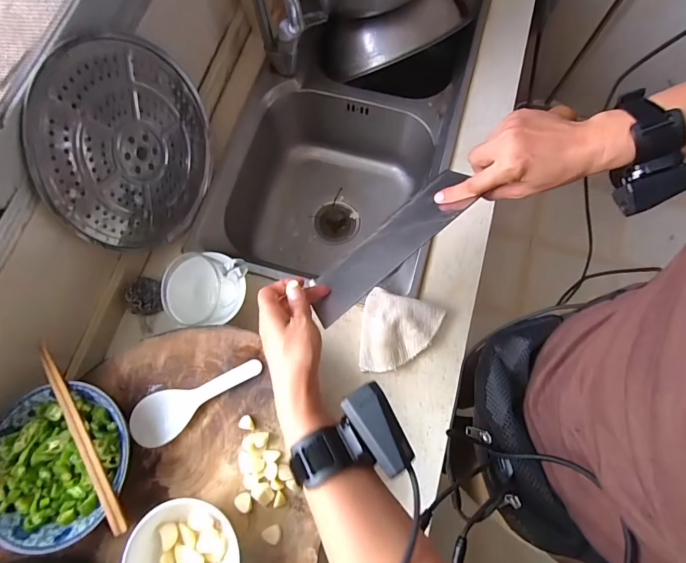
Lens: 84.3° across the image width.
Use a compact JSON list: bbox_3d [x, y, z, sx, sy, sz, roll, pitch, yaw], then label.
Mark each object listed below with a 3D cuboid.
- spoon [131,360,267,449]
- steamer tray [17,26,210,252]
[{"bbox_3d":[-0.186,0.146,0.482,0.171,0.009,0.059,-28,75,-7],"label":"spoon"},{"bbox_3d":[-0.292,-0.186,0.537,0.008,0.269,0.270,14,78,20],"label":"steamer tray"}]

